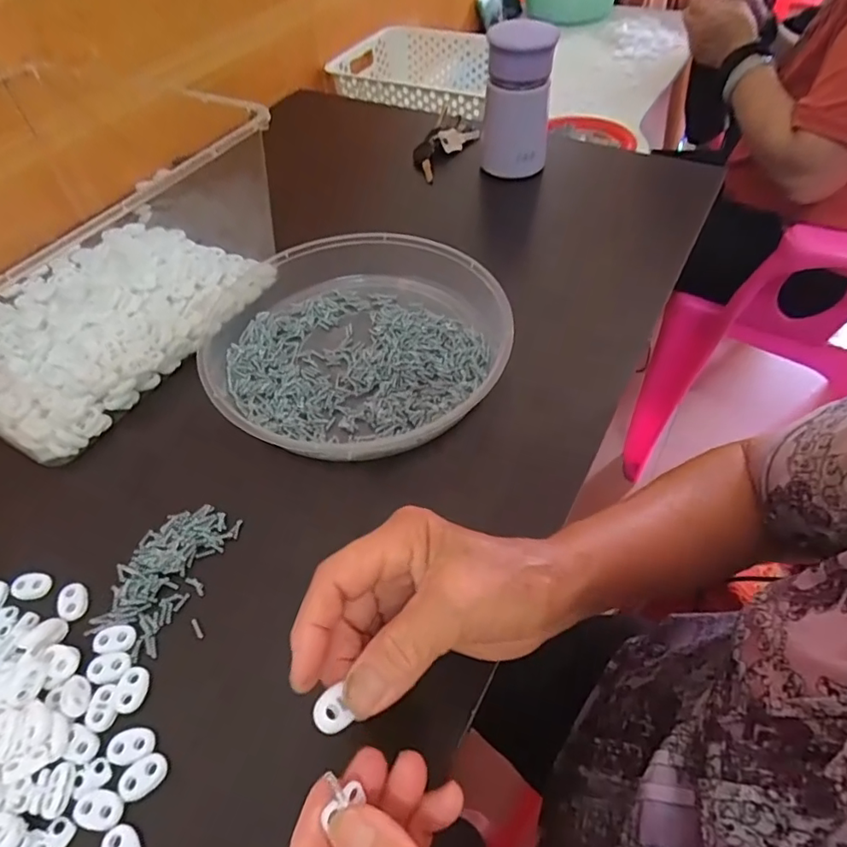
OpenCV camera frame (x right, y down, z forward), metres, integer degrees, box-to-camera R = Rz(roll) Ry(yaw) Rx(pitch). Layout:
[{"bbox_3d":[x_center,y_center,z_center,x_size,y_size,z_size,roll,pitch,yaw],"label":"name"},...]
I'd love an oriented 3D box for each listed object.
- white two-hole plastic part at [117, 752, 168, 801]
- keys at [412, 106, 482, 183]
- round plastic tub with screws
[{"bbox_3d":[-0.138,0.173,0.266,0.022,0.004,0.016,-29,56,-19],"label":"white two-hole plastic part"},{"bbox_3d":[0.020,-0.329,0.643,0.047,0.032,0.117,26,57,21],"label":"keys"},{"bbox_3d":[-0.055,-0.071,0.435,0.226,0.040,0.220,-1,52,2],"label":"round plastic tub with screws"}]

